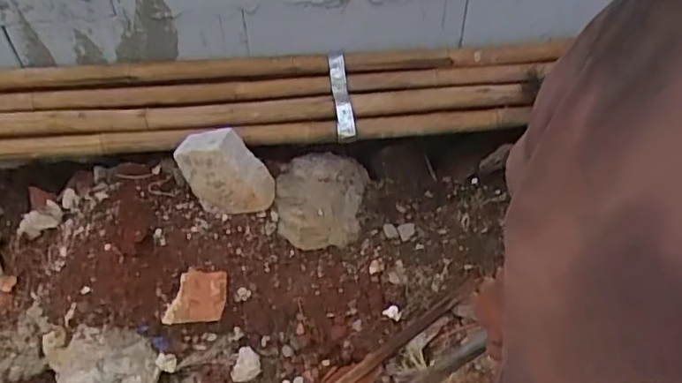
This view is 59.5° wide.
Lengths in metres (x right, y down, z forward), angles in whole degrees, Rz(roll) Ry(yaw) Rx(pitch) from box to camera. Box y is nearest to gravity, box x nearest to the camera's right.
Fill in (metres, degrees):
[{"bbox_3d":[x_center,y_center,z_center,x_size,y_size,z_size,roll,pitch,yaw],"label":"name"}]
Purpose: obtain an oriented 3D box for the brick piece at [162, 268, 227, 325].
[{"bbox_3d":[-0.346,0.255,1.440,0.133,0.008,0.131,9,90,-16],"label":"brick piece"}]

